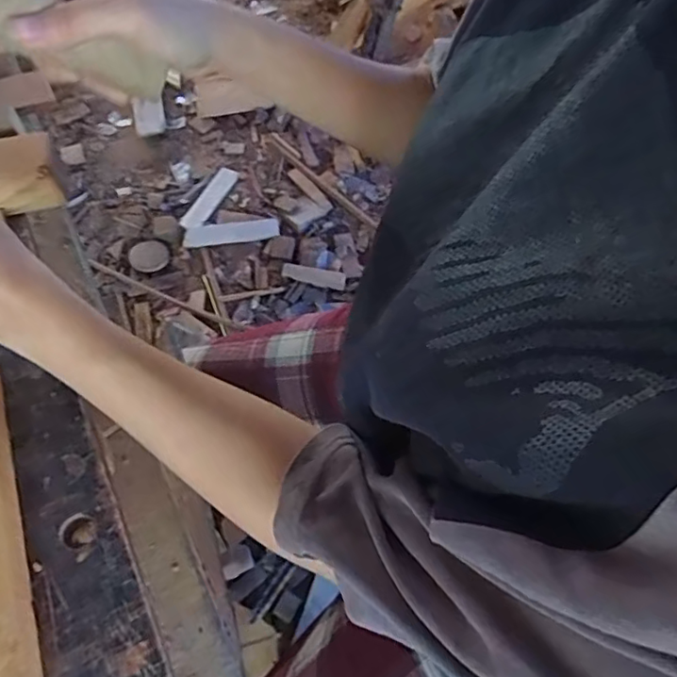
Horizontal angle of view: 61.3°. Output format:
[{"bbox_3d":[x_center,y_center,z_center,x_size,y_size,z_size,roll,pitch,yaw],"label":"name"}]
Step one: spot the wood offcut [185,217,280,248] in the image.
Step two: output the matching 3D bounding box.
[{"bbox_3d":[-0.241,-0.240,1.289,0.209,0.005,0.054,-11,61,-6],"label":"wood offcut"}]

